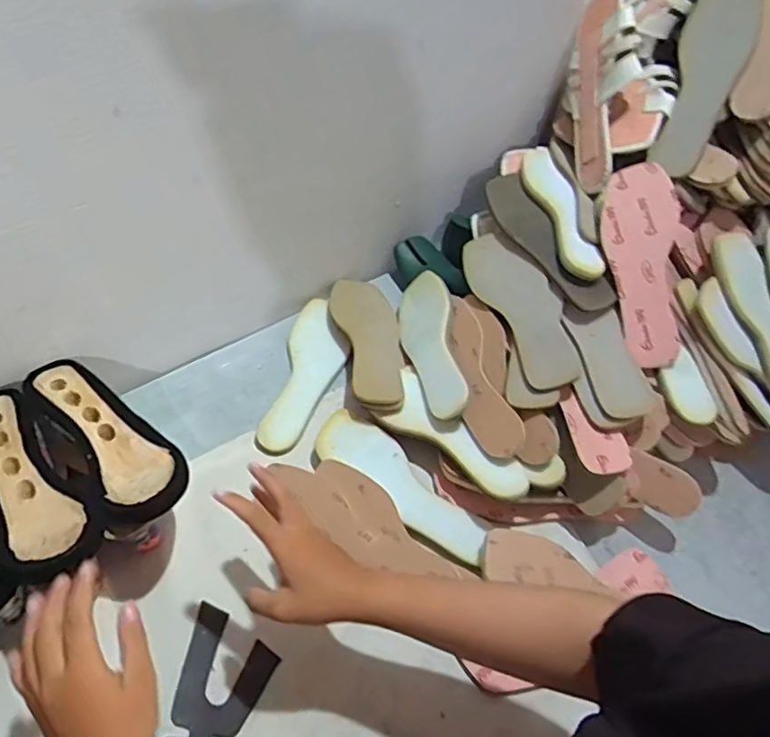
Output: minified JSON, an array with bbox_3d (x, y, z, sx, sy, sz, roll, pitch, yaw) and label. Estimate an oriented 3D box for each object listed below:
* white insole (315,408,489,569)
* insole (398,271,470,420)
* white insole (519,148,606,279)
[{"bbox_3d":[0.021,0.130,0.676,0.229,0.015,0.069,35,60,14],"label":"white insole"},{"bbox_3d":[0.055,-0.032,0.752,0.013,0.082,0.247,33,38,-38],"label":"insole"},{"bbox_3d":[0.224,-0.211,0.755,0.053,0.031,0.243,-5,55,-9],"label":"white insole"}]

